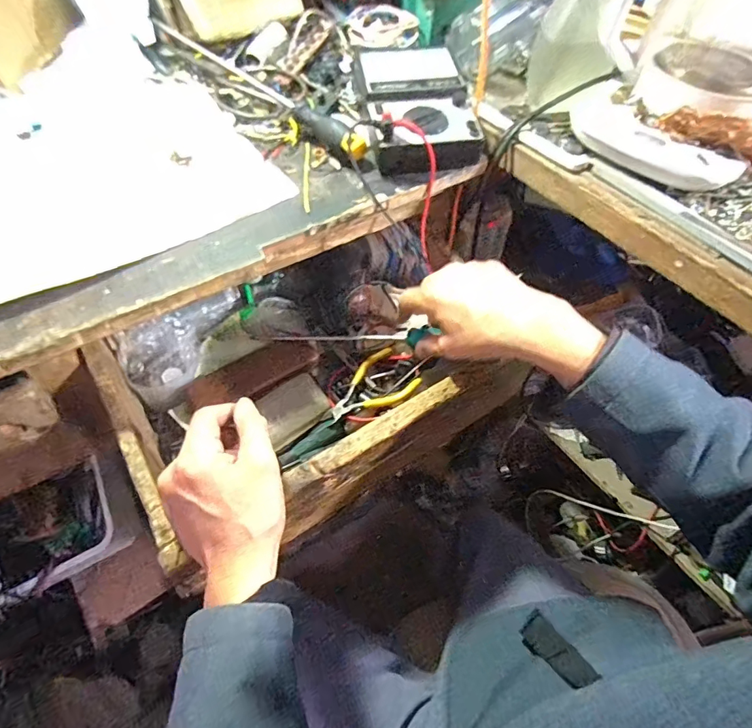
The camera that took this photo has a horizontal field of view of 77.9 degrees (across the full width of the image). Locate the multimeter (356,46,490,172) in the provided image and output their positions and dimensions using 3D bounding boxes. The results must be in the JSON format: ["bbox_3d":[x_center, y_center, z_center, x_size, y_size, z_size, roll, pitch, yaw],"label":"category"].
[{"bbox_3d":[0.046,-0.275,0.503,0.114,0.048,0.179,-8,56,-8],"label":"multimeter"}]

